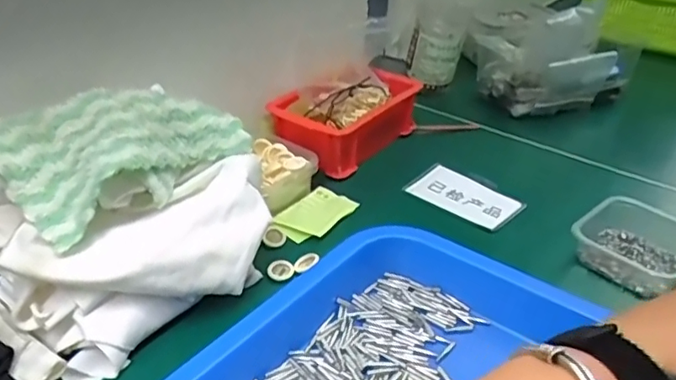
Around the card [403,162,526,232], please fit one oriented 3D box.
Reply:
[{"bbox_3d":[0.110,0.005,0.524,0.099,0.009,0.051,27,48,33],"label":"card"}]

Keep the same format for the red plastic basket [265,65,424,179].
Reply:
[{"bbox_3d":[0.012,-0.074,0.590,0.093,0.059,0.148,23,38,30],"label":"red plastic basket"}]

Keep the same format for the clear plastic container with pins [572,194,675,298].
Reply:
[{"bbox_3d":[0.229,0.044,0.447,0.083,0.036,0.080,24,39,31],"label":"clear plastic container with pins"}]

